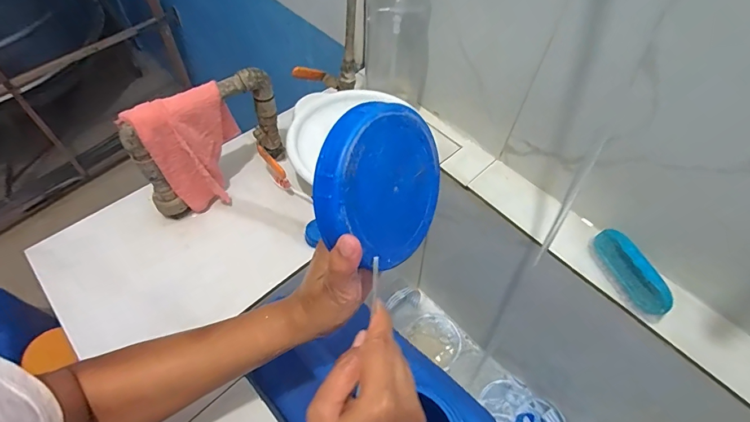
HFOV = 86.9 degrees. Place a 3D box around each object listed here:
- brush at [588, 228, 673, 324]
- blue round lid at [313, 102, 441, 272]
[{"bbox_3d":[0.337,0.081,0.523,0.044,0.034,0.122,-22,59,-16],"label":"brush"},{"bbox_3d":[0.007,-0.017,0.288,0.017,0.111,0.113,9,5,41],"label":"blue round lid"}]

